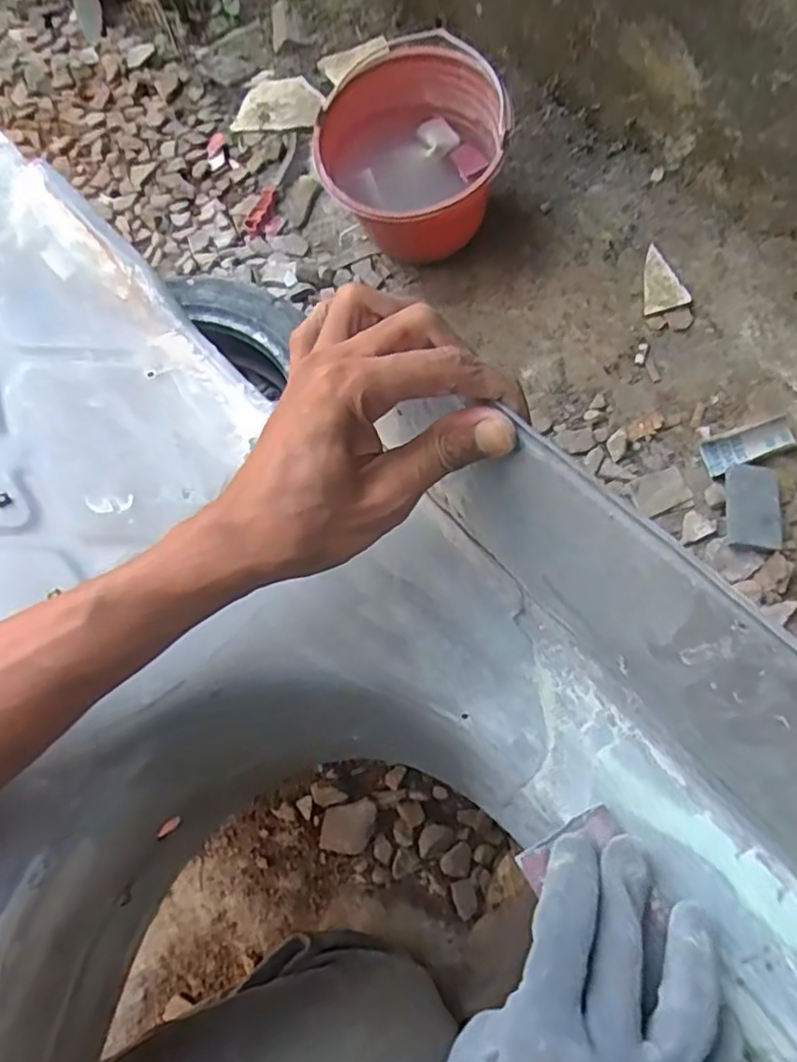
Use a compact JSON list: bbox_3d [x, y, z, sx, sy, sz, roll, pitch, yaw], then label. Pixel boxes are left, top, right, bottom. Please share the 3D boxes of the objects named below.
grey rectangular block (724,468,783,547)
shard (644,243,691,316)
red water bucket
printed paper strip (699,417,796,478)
[{"bbox_3d":[0.408,-0.028,0.773,0.055,0.015,0.097,0,67,21],"label":"grey rectangular block"},{"bbox_3d":[0.346,-0.336,0.896,0.055,0.006,0.094,-17,72,16],"label":"shard"},{"bbox_3d":[0.012,-0.513,0.935,0.240,0.181,0.274,-7,65,0],"label":"red water bucket"},{"bbox_3d":[0.418,-0.102,0.807,0.099,0.008,0.041,-21,63,20],"label":"printed paper strip"}]

